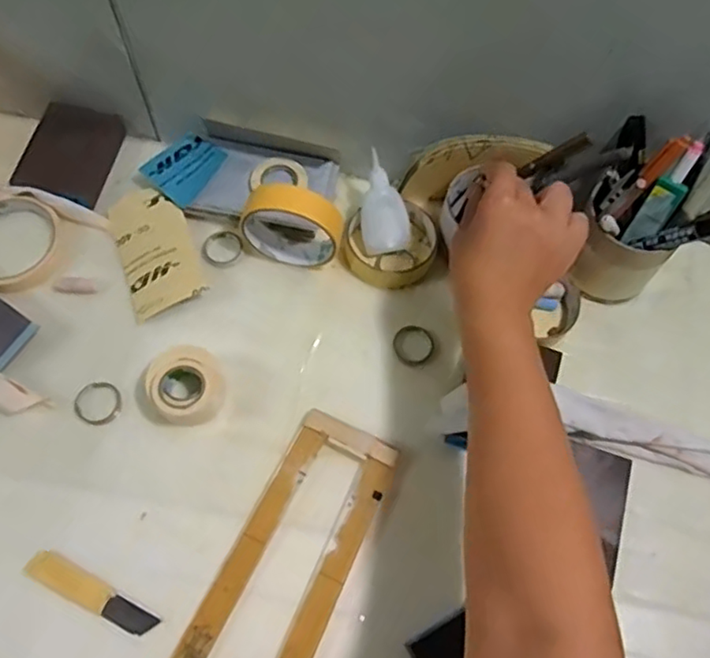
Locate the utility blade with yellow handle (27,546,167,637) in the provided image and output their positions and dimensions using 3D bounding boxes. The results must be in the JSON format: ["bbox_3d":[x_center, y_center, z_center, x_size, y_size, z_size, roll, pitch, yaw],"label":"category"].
[{"bbox_3d":[-0.183,0.183,0.435,0.100,0.004,0.021,26,68,9],"label":"utility blade with yellow handle"}]

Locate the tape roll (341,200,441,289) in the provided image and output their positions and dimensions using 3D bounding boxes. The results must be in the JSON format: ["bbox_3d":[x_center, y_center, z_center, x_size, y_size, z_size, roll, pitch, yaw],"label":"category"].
[{"bbox_3d":[0.033,-0.079,0.557,0.082,0.021,0.081,1,67,-2],"label":"tape roll"}]

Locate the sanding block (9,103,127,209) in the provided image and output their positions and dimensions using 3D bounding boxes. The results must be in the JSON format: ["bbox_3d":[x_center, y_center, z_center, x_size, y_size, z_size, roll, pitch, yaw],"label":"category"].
[{"bbox_3d":[-0.263,-0.163,0.579,0.069,0.020,0.098,12,67,3],"label":"sanding block"}]

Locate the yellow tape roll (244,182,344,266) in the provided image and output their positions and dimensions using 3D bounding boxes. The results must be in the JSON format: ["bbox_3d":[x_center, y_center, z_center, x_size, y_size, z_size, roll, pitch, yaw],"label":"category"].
[{"bbox_3d":[-0.052,-0.087,0.528,0.082,0.069,0.033,11,67,3],"label":"yellow tape roll"}]

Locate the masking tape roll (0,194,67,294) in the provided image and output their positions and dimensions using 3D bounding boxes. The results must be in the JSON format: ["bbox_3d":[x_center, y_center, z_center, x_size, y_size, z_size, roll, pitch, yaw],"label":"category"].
[{"bbox_3d":[-0.297,-0.078,0.540,0.093,0.019,0.083,39,71,14],"label":"masking tape roll"}]

